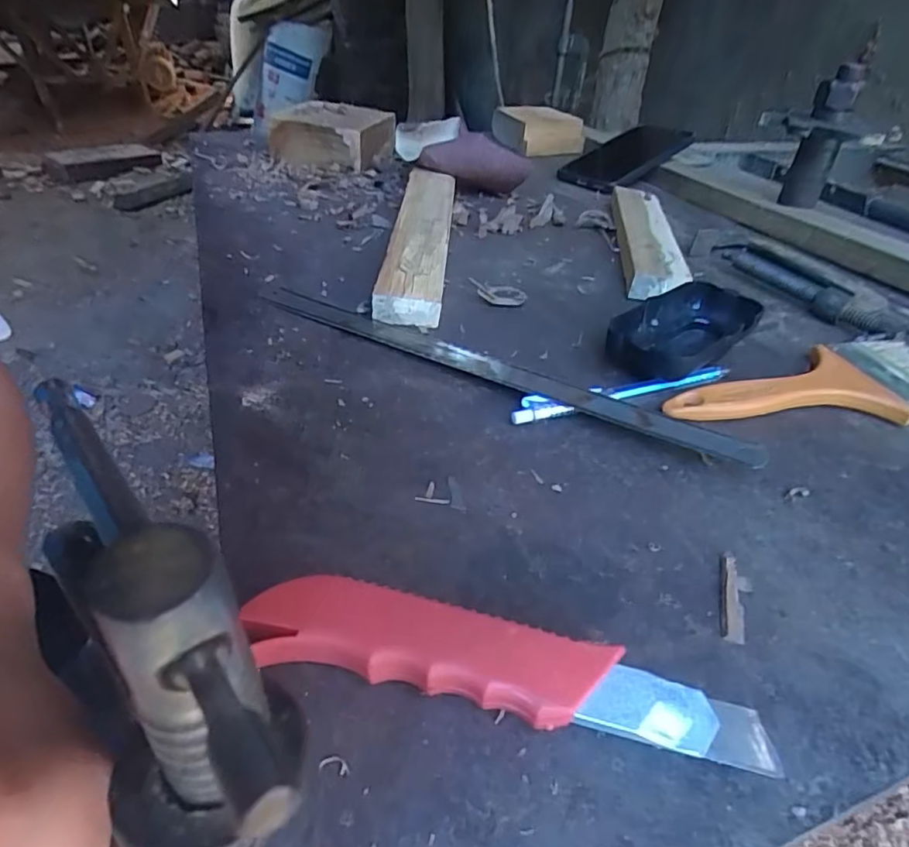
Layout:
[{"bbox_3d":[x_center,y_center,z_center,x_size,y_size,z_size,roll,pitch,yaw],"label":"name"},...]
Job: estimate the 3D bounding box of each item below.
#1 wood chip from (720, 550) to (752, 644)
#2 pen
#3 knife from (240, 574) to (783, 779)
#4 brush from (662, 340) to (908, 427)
[{"bbox_3d":[0.104,0.064,0.213,0.011,0.004,0.039,16,38,14],"label":"wood chip"},{"bbox_3d":[0.093,-0.016,0.308,0.139,0.010,0.015,-9,39,-18],"label":"pen"},{"bbox_3d":[0.015,0.074,0.174,0.151,0.022,0.027,9,37,4],"label":"knife"},{"bbox_3d":[0.205,-0.019,0.325,0.198,0.016,0.065,-7,39,-16],"label":"brush"}]

